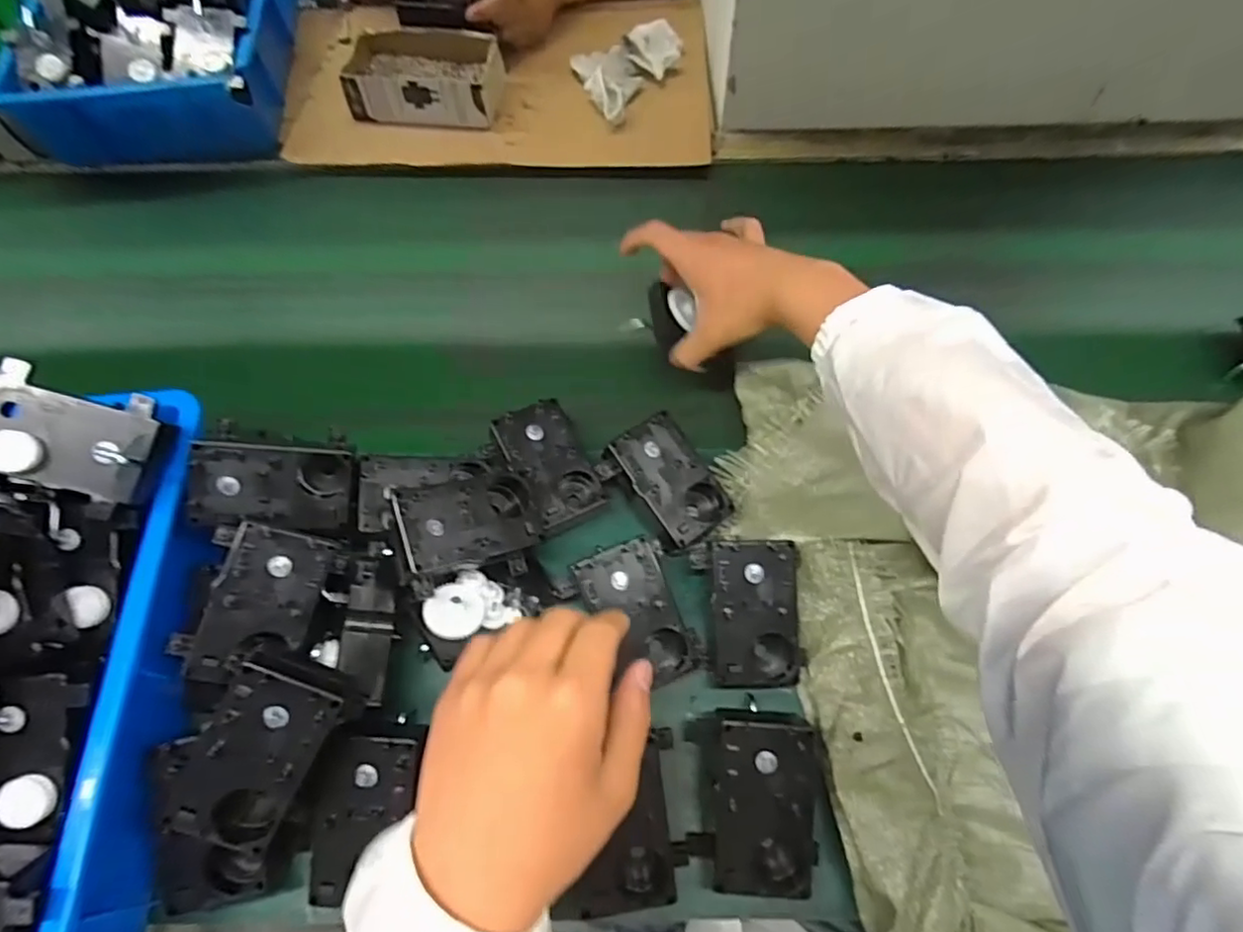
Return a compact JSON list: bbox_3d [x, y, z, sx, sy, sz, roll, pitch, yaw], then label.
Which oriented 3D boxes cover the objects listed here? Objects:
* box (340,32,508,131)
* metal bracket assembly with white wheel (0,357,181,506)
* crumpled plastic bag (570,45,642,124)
[{"bbox_3d":[-0.242,-0.481,0.763,0.188,0.055,0.121,6,61,4],"label":"box"},{"bbox_3d":[-0.354,-0.019,0.394,0.101,0.028,0.073,13,75,-23],"label":"metal bracket assembly with white wheel"},{"bbox_3d":[-0.013,-0.485,0.767,0.075,0.033,0.143,-15,62,-8],"label":"crumpled plastic bag"}]

